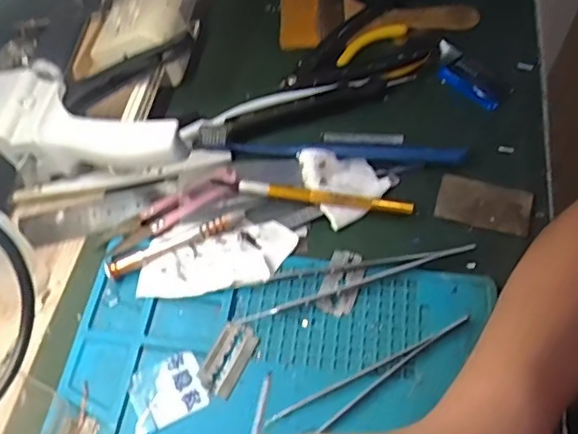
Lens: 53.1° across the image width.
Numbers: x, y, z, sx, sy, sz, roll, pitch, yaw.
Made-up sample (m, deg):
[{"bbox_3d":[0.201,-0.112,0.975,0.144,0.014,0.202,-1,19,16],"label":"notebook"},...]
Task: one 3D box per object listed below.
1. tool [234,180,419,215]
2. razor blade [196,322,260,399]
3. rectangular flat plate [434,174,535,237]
[{"bbox_3d":[0.024,-0.013,0.383,0.114,0.012,0.008,8,58,6],"label":"tool"},{"bbox_3d":[-0.035,0.082,0.335,0.022,0.004,0.042,27,63,7],"label":"razor blade"},{"bbox_3d":[0.131,-0.009,0.386,0.059,0.005,0.033,15,59,10],"label":"rectangular flat plate"}]

